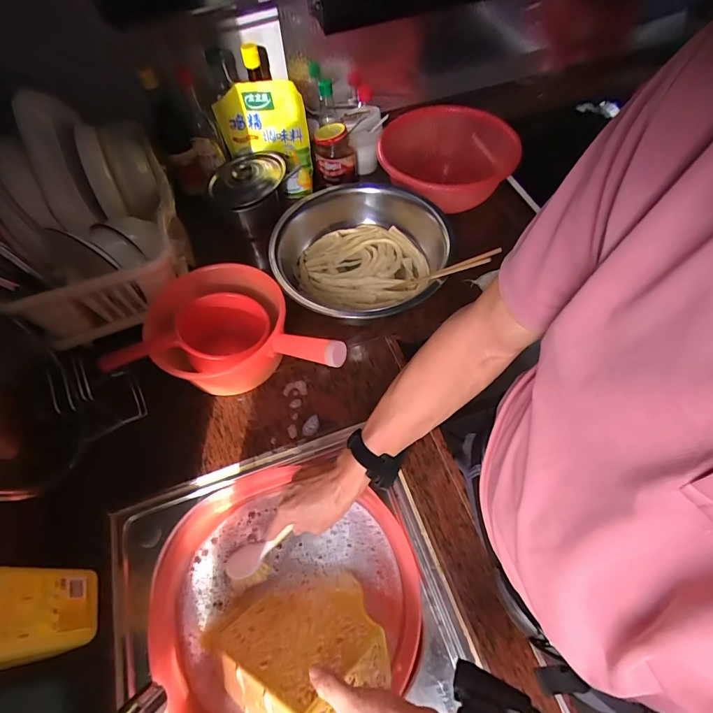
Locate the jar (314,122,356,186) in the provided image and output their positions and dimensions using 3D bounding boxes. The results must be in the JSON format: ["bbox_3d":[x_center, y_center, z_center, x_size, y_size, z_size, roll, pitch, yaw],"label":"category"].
[{"bbox_3d":[-0.050,-0.462,0.881,0.083,0.099,0.095,-7,60,-1],"label":"jar"}]

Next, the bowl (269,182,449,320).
[{"bbox_3d":[0.000,-0.182,0.725,0.293,0.098,0.311,-2,60,3],"label":"bowl"}]

